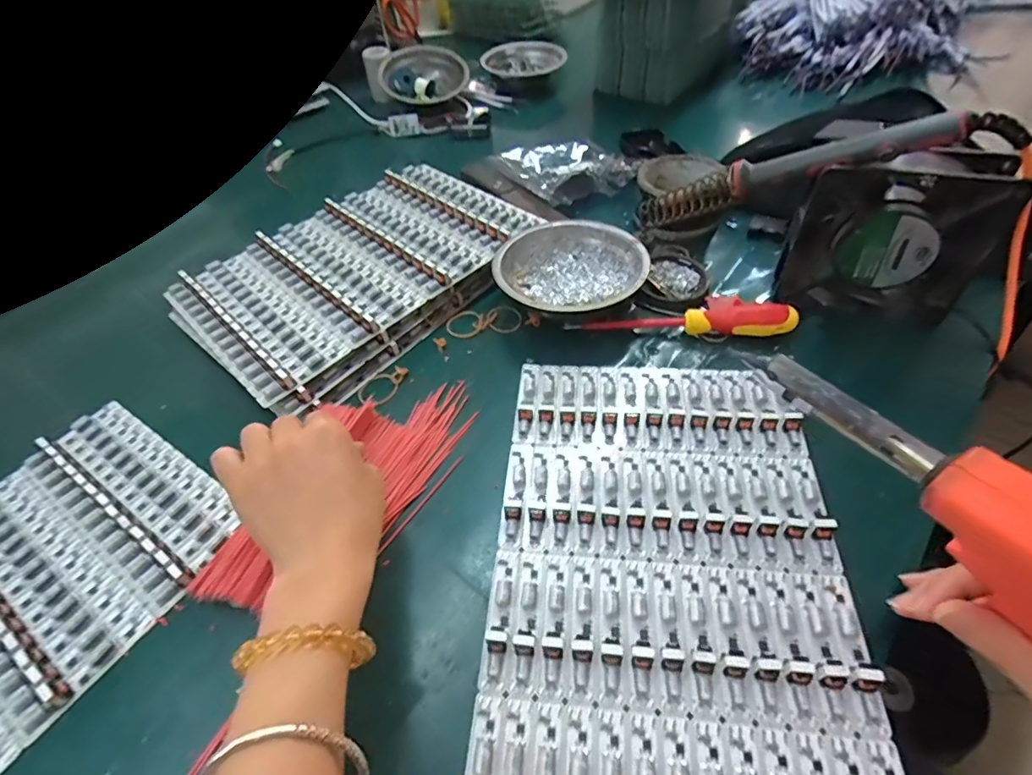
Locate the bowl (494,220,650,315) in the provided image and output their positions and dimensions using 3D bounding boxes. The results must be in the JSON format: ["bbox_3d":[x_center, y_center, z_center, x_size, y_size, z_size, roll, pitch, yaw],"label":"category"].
[{"bbox_3d":[0.047,-0.102,0.455,0.131,0.032,0.126,-2,50,3],"label":"bowl"}]

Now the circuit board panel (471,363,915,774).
[{"bbox_3d":[0.087,0.100,0.289,0.191,0.017,0.295,2,50,7],"label":"circuit board panel"}]

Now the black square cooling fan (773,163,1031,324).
[{"bbox_3d":[0.286,-0.111,0.393,0.129,0.128,0.033,16,53,17],"label":"black square cooling fan"}]

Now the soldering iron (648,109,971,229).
[{"bbox_3d":[0.200,-0.167,0.401,0.232,0.029,0.026,1,41,48],"label":"soldering iron"}]

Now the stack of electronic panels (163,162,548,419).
[{"bbox_3d":[-0.145,-0.119,0.488,0.213,0.039,0.313,35,60,29],"label":"stack of electronic panels"}]

